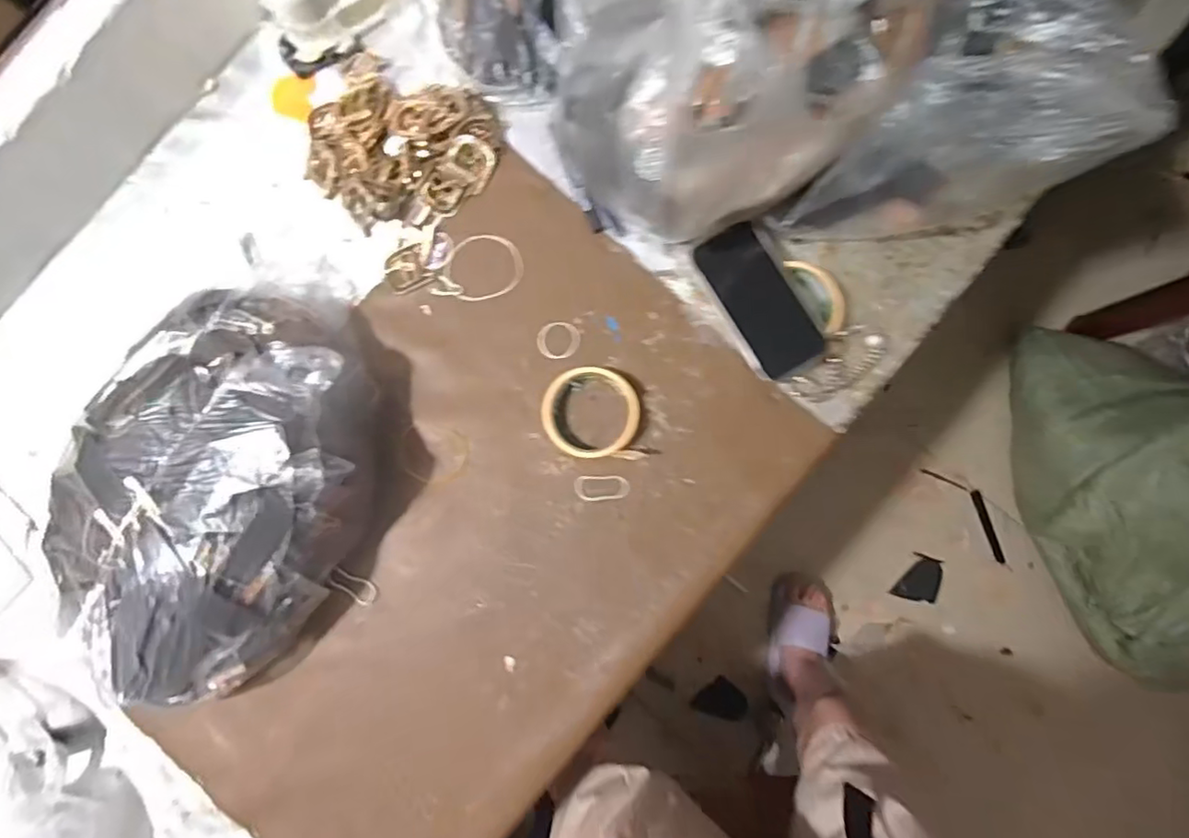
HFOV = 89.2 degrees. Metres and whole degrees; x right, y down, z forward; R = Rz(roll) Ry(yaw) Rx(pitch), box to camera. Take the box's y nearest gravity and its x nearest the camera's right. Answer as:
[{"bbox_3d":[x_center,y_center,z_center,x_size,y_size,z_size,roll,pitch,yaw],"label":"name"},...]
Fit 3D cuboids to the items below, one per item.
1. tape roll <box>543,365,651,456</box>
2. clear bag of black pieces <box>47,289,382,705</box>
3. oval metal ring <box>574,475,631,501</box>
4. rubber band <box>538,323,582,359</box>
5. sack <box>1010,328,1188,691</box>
[{"bbox_3d":[-0.002,-0.005,0.608,0.097,0.027,0.090,-3,84,4],"label":"tape roll"},{"bbox_3d":[-0.358,0.060,0.577,0.253,0.138,0.389,24,86,6],"label":"clear bag of black pieces"},{"bbox_3d":[0.008,0.069,0.611,0.055,0.006,0.026,-6,84,3],"label":"oval metal ring"},{"bbox_3d":[-0.037,-0.083,0.633,0.046,0.006,0.040,4,85,4],"label":"rubber band"},{"bbox_3d":[0.982,0.119,1.069,0.350,0.338,0.588,-11,85,4],"label":"sack"}]

